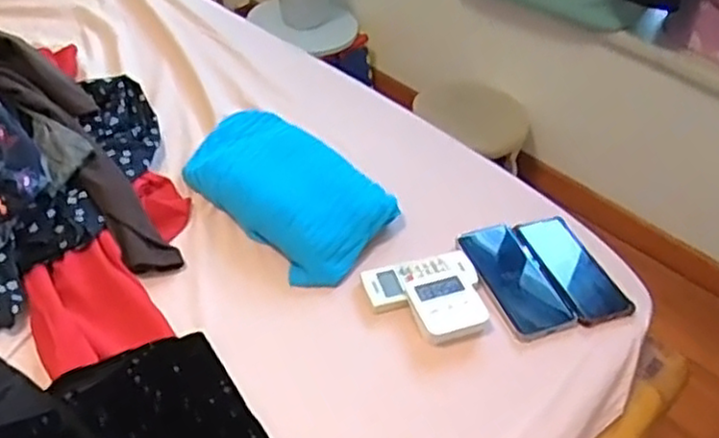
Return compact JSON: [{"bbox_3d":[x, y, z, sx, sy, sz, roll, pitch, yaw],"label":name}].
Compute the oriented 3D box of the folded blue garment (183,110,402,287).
[{"bbox_3d":[-0.097,-0.044,0.917,0.157,0.055,0.305,-30,54,-32],"label":"folded blue garment"}]

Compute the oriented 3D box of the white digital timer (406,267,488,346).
[{"bbox_3d":[0.097,0.096,0.792,0.073,0.022,0.085,-12,46,-19],"label":"white digital timer"}]

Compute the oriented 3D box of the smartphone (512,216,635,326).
[{"bbox_3d":[0.258,0.060,0.870,0.076,0.015,0.159,-20,54,-19],"label":"smartphone"}]

